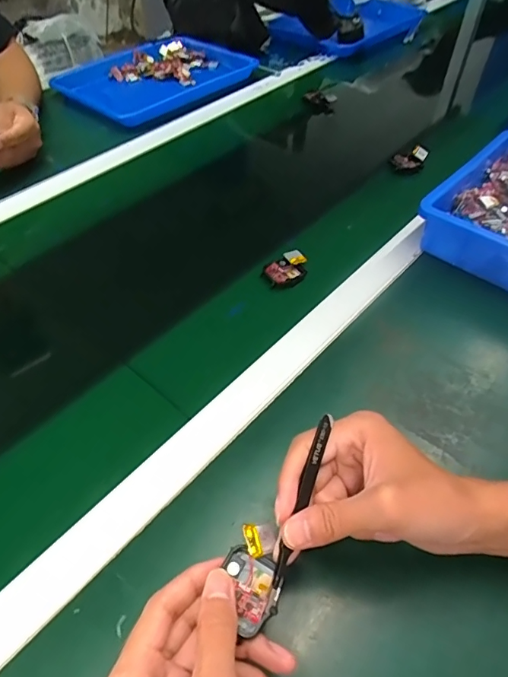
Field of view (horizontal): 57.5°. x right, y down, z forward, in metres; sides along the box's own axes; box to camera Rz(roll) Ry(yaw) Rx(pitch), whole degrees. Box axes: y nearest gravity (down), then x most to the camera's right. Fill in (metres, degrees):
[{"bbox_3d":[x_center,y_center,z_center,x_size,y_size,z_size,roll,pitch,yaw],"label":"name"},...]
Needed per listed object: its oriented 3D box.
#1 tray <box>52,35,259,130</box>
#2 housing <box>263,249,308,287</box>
[{"bbox_3d":[-0.180,-0.489,0.883,0.248,0.037,0.336,34,57,27],"label":"tray"},{"bbox_3d":[0.038,-0.078,0.537,0.050,0.026,0.040,-30,55,-23],"label":"housing"}]

